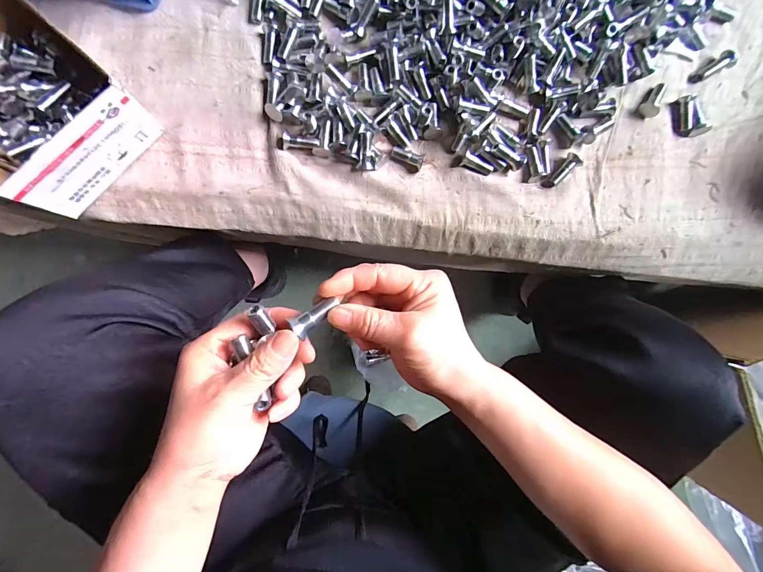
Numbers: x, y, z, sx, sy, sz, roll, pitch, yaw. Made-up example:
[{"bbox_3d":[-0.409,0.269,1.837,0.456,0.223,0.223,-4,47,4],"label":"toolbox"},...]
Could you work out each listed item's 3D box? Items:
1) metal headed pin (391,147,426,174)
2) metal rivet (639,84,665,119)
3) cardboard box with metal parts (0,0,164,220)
[{"bbox_3d":[0.027,-0.133,0.378,0.034,0.013,0.016,22,88,-3],"label":"metal headed pin"},{"bbox_3d":[0.292,-0.201,0.393,0.018,0.015,0.043,27,72,-3],"label":"metal rivet"},{"bbox_3d":[-0.315,-0.155,0.323,0.145,0.082,0.134,42,87,-2],"label":"cardboard box with metal parts"}]

